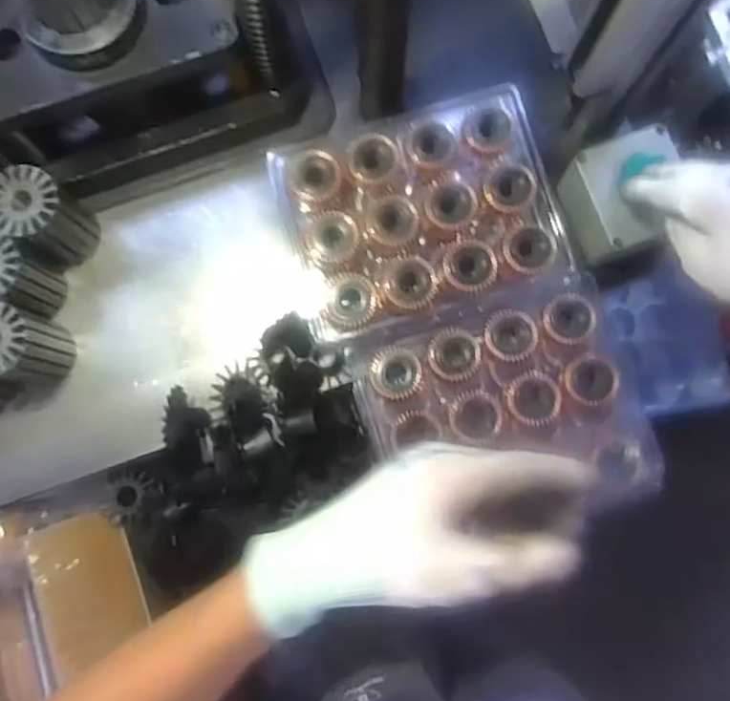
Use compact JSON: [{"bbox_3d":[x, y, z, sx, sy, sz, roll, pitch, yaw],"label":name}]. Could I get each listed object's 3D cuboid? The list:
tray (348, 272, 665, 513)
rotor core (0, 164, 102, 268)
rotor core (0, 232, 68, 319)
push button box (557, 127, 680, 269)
[{"bbox_3d":[0.101,0.047,0.498,0.195,0.046,0.166,-15,82,0],"label":"tray"},{"bbox_3d":[-0.247,-0.102,0.522,0.052,0.084,0.051,0,82,2],"label":"rotor core"},{"bbox_3d":[-0.271,-0.055,0.521,0.058,0.086,0.049,25,84,5],"label":"rotor core"},{"bbox_3d":[0.203,-0.119,0.526,0.076,0.063,0.081,-20,82,-1],"label":"push button box"}]

